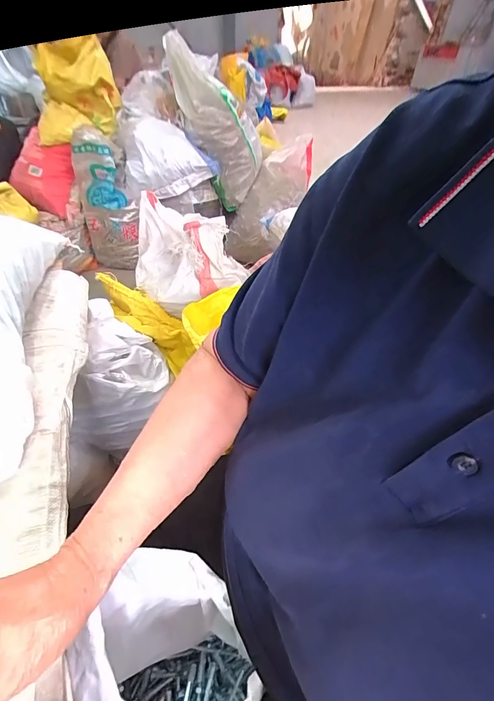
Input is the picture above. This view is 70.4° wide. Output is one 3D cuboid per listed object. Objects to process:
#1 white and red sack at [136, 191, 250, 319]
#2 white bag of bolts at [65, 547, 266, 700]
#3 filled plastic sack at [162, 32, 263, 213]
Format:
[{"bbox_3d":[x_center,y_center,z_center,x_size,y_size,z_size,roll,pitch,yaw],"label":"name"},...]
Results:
[{"bbox_3d":[-0.178,-0.247,0.912,0.272,0.202,0.186,19,45,19],"label":"white and red sack"},{"bbox_3d":[-0.097,0.430,0.475,0.179,0.269,0.195,-21,47,-23],"label":"white bag of bolts"},{"bbox_3d":[-0.110,-0.974,1.563,0.253,0.603,0.264,-16,37,23],"label":"filled plastic sack"}]

